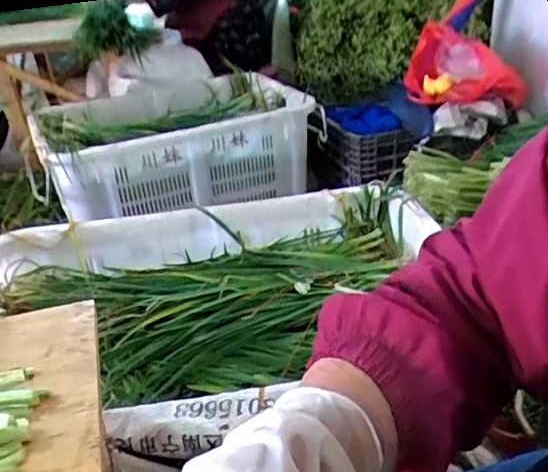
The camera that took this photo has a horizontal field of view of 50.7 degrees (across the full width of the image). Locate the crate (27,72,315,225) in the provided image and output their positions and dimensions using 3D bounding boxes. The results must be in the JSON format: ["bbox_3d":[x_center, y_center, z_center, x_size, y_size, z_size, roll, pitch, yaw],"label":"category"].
[{"bbox_3d":[-0.266,-0.212,1.402,0.591,0.231,0.453,-20,32,-29],"label":"crate"}]

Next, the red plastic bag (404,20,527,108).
[{"bbox_3d":[0.456,-0.397,1.358,0.272,0.169,0.138,5,28,14],"label":"red plastic bag"}]

